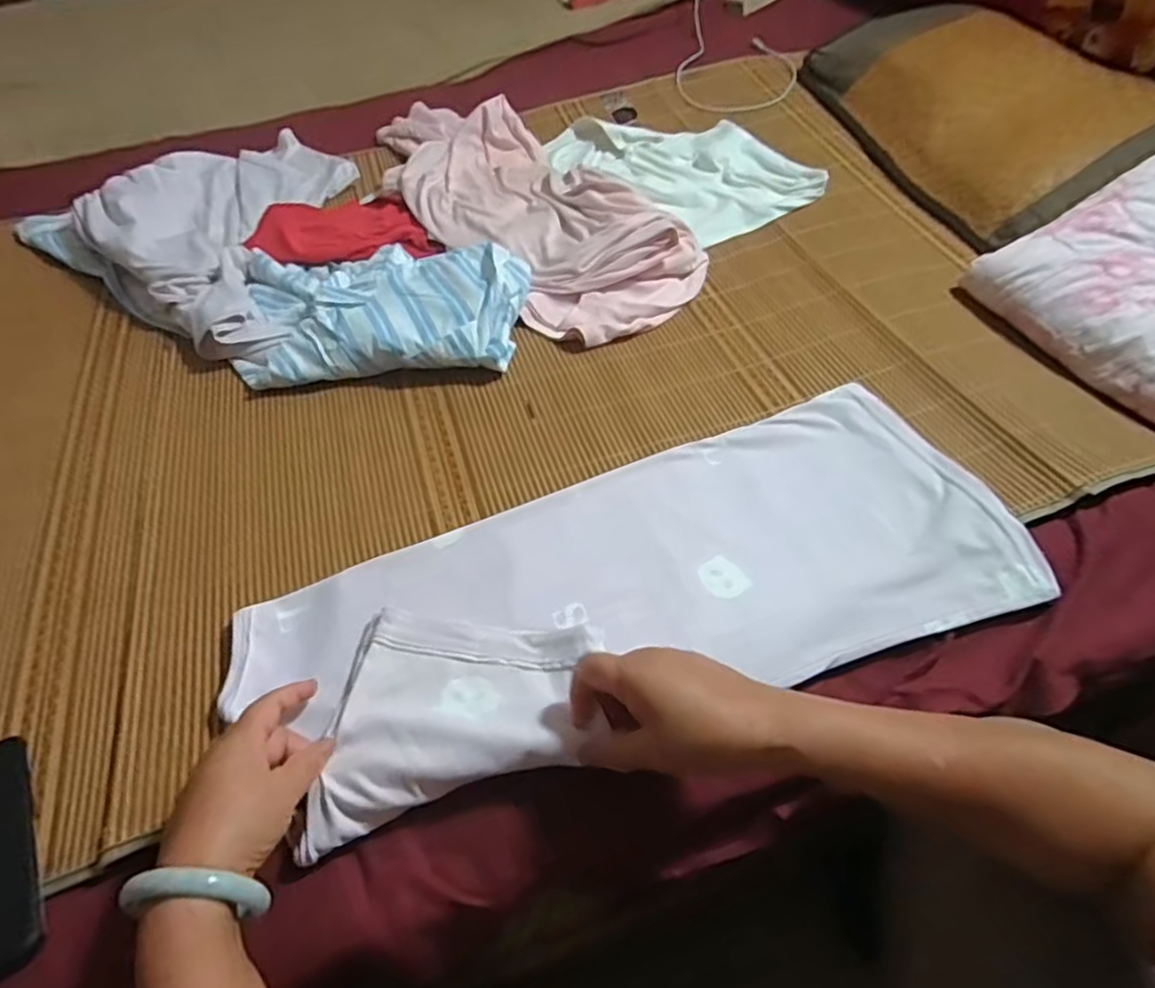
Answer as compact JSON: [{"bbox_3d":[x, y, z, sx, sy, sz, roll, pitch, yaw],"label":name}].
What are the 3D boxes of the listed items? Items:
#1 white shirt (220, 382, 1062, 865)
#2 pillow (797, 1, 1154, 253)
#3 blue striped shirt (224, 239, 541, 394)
[{"bbox_3d":[0.047,0.069,0.558,0.618,0.033,0.247,-16,51,-11],"label":"white shirt"},{"bbox_3d":[0.576,-0.578,0.990,0.331,0.091,0.578,-32,50,14],"label":"pillow"},{"bbox_3d":[-0.232,-0.222,0.805,0.336,0.068,0.217,-2,50,2],"label":"blue striped shirt"}]

